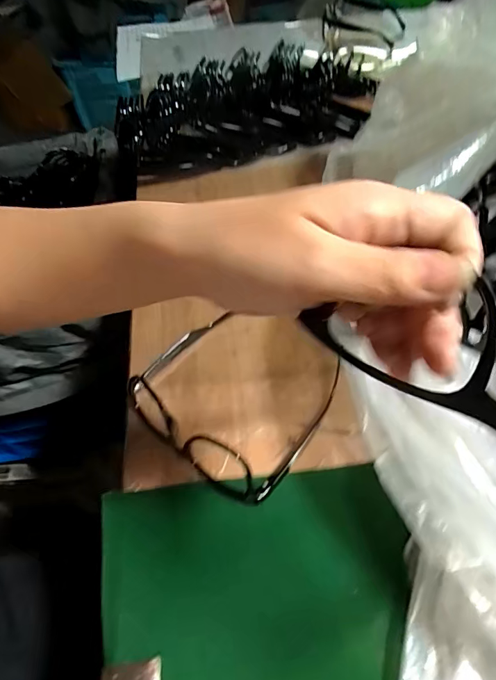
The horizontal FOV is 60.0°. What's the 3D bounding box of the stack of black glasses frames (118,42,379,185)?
[{"bbox_3d":[0.023,-0.345,0.602,0.404,0.074,0.169,-27,56,-17],"label":"stack of black glasses frames"}]

